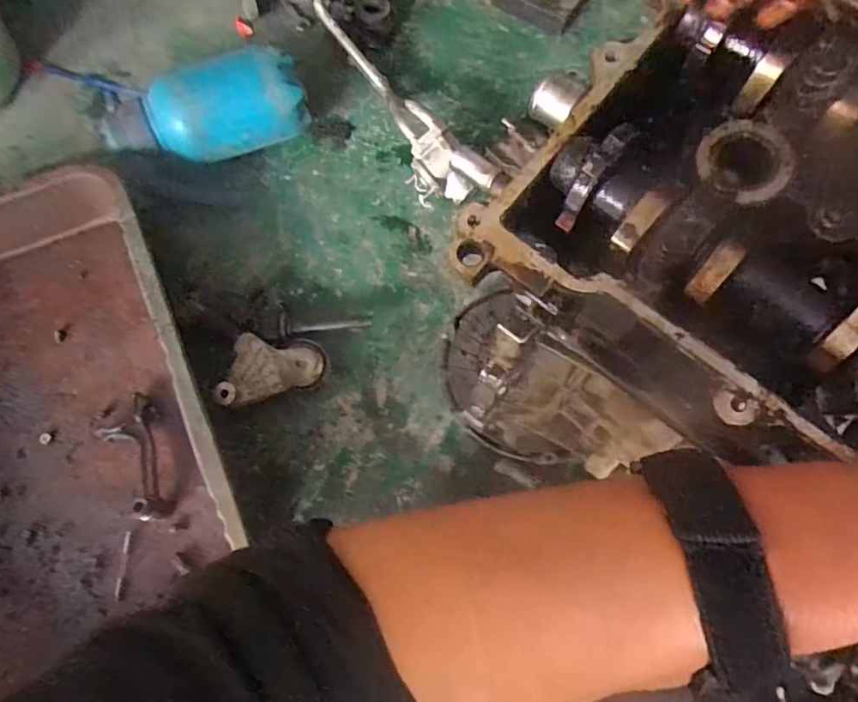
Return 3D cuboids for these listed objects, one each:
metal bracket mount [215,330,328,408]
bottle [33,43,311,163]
[{"bbox_3d":[-0.210,0.020,0.754,0.142,0.039,0.090,-16,70,-8],"label":"metal bracket mount"},{"bbox_3d":[-0.337,-0.365,0.833,0.290,0.119,0.117,-24,70,-28],"label":"bottle"}]

